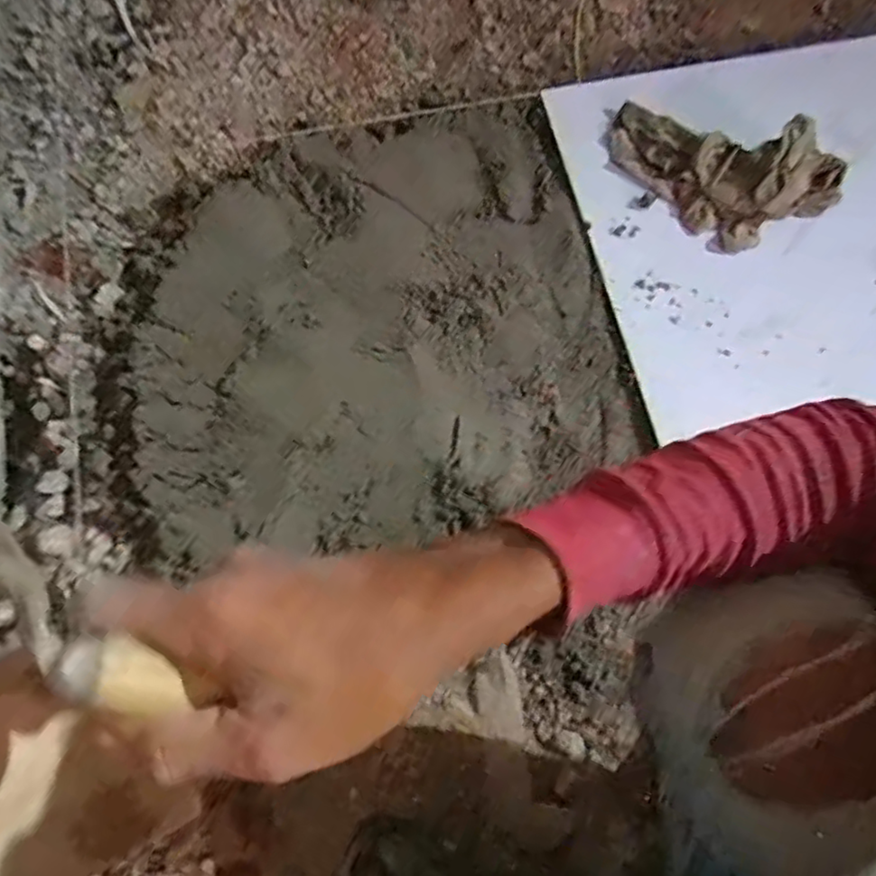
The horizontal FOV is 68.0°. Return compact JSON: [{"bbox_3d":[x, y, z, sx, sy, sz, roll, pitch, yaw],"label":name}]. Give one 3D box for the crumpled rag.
[{"bbox_3d":[0.340,-0.350,0.796,0.166,0.087,0.259,-33,73,-11],"label":"crumpled rag"}]

